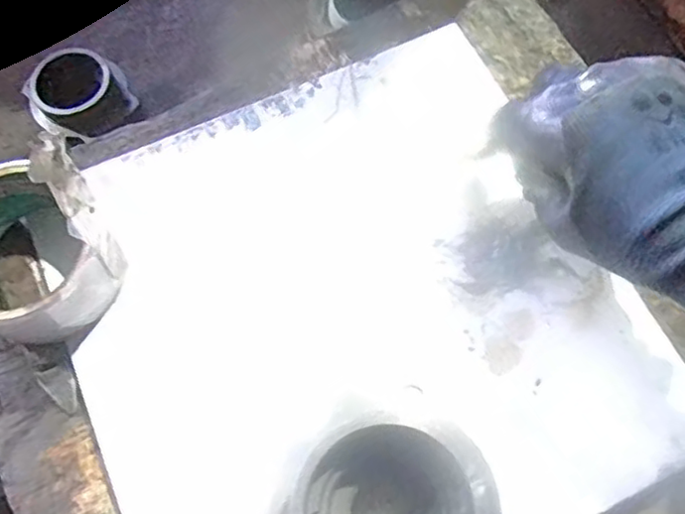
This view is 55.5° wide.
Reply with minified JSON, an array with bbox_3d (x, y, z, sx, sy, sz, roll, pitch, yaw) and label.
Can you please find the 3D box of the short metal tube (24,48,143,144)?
[{"bbox_3d":[-0.280,-0.172,0.697,0.100,0.050,0.106,-40,74,-14],"label":"short metal tube"}]

